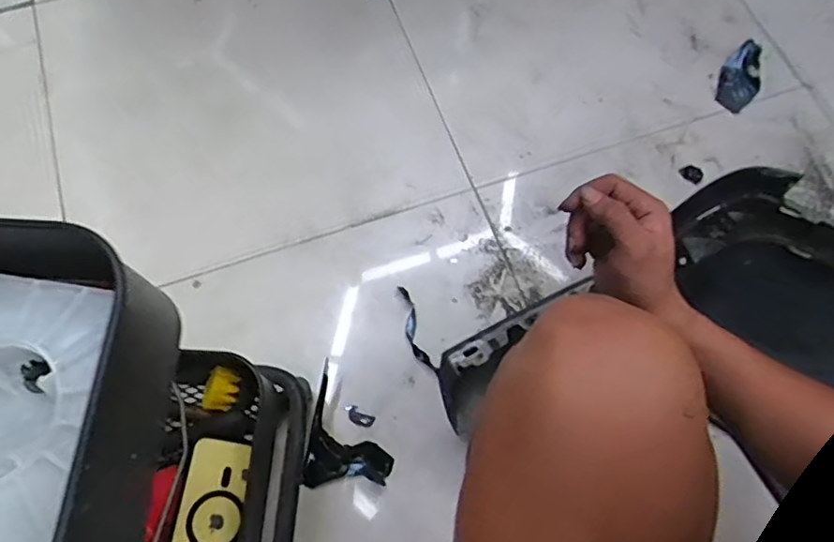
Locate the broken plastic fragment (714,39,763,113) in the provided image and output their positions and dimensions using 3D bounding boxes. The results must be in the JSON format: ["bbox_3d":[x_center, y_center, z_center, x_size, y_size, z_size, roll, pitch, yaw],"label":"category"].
[{"bbox_3d":[0.542,-0.331,0.948,0.060,0.013,0.156,22,71,9],"label":"broken plastic fragment"}]

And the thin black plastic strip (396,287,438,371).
[{"bbox_3d":[-0.004,0.082,0.796,0.024,0.009,0.129,-19,70,-7],"label":"thin black plastic strip"}]

